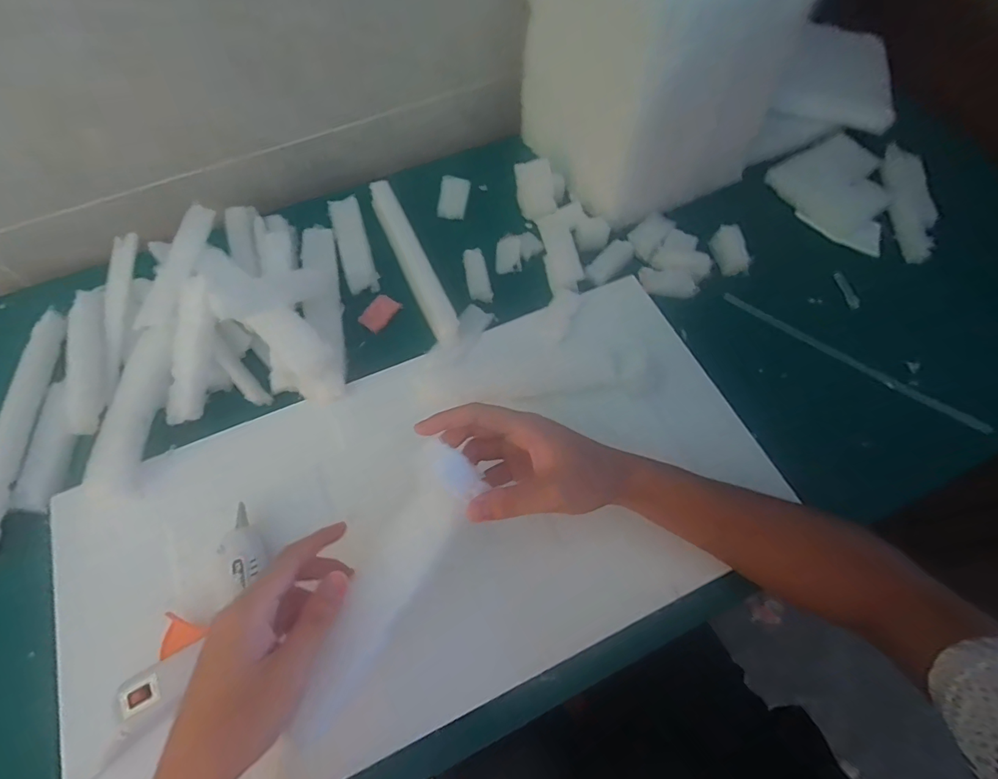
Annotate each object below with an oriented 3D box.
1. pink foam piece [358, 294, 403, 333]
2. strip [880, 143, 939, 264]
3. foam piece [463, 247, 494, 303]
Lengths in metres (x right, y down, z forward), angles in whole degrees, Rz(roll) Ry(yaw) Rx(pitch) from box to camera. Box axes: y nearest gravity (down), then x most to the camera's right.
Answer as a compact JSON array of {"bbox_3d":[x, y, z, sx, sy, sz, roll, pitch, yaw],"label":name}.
[{"bbox_3d":[-0.128,-0.082,0.511,0.027,0.006,0.043,32,68,14],"label":"pink foam piece"},{"bbox_3d":[0.486,-0.223,0.562,0.035,0.028,0.174,10,67,3],"label":"strip"},{"bbox_3d":[-0.023,-0.125,0.521,0.026,0.013,0.064,-8,64,-5],"label":"foam piece"}]

